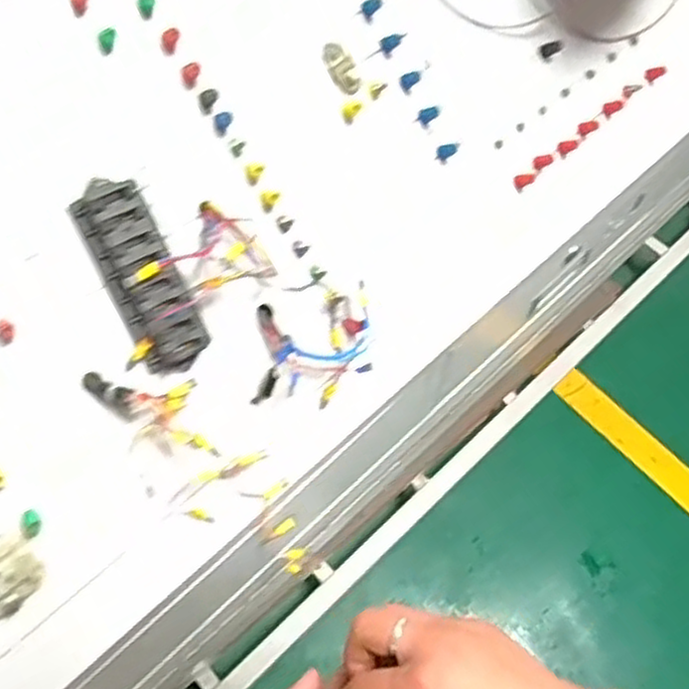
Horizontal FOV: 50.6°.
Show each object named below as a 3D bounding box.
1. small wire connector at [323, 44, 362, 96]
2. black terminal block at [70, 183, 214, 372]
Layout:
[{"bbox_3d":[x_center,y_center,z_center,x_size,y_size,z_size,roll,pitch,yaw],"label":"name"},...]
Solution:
[{"bbox_3d":[-0.002,-0.228,0.603,0.023,0.004,0.043,-29,102,-7],"label":"small wire connector"},{"bbox_3d":[-0.144,-0.047,0.522,0.054,0.039,0.147,-28,105,-15],"label":"black terminal block"}]

